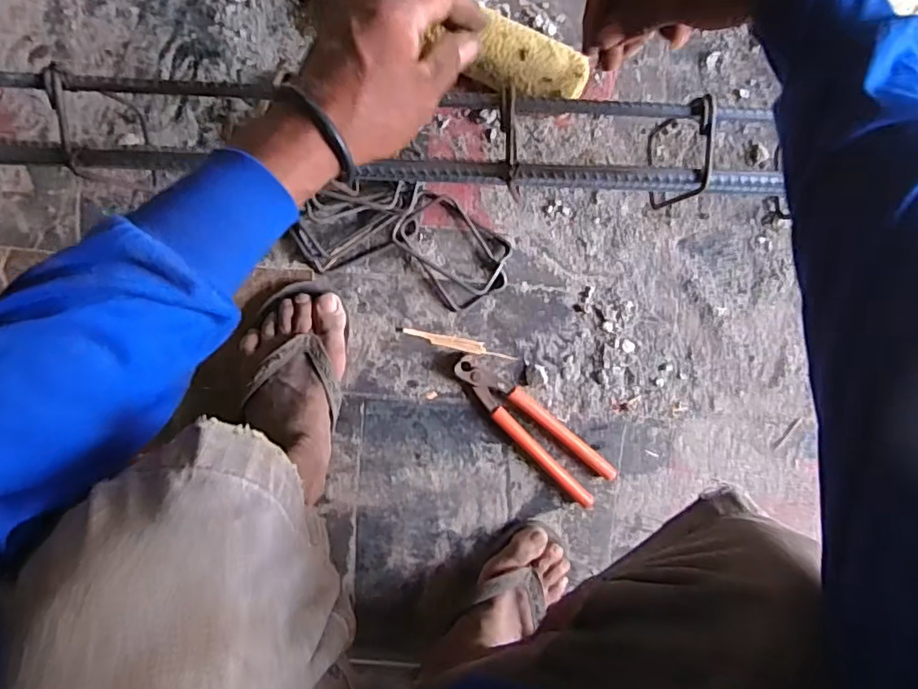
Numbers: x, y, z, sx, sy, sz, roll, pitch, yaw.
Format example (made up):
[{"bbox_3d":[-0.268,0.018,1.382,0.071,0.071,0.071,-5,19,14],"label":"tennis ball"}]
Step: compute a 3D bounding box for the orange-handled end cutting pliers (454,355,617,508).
[{"bbox_3d":[0.081,0.094,0.653,0.221,0.024,0.055,42,93,-7],"label":"orange-handled end cutting pliers"}]

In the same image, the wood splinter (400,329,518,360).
[{"bbox_3d":[-0.002,-0.001,0.649,0.132,0.007,0.014,11,96,-5],"label":"wood splinter"}]

